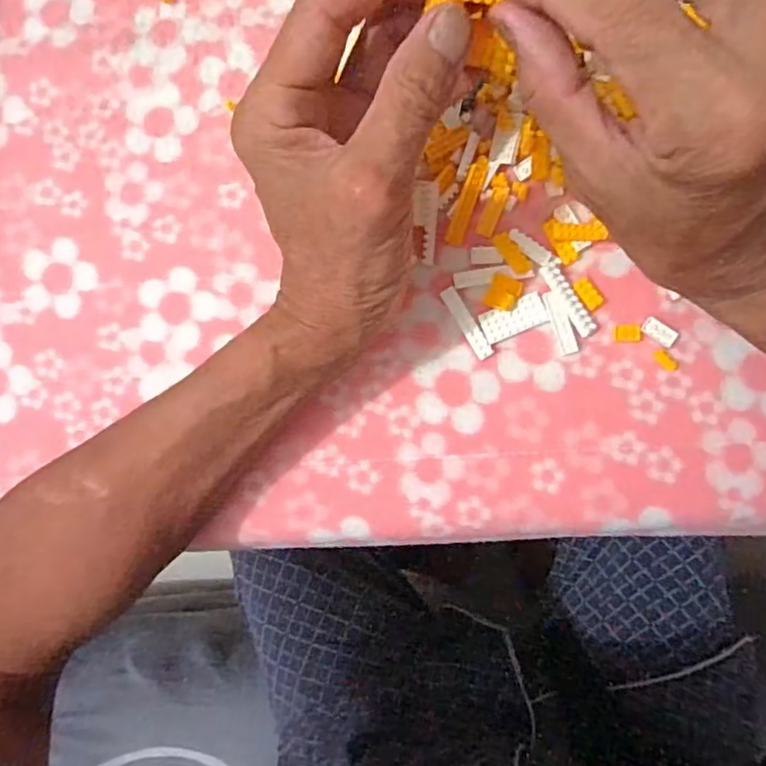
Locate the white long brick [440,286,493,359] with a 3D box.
[{"bbox_3d":[0.042,-0.030,0.298,0.009,0.004,0.040,-33,82,3],"label":"white long brick"}]

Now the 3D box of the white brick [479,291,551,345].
[{"bbox_3d":[0.065,-0.032,0.293,0.033,0.004,0.015,-22,83,4],"label":"white brick"}]

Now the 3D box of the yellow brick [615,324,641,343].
[{"bbox_3d":[0.120,-0.024,0.289,0.012,0.004,0.009,0,85,7],"label":"yellow brick"}]

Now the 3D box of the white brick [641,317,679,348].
[{"bbox_3d":[0.135,-0.025,0.288,0.016,0.004,0.010,35,90,8],"label":"white brick"}]

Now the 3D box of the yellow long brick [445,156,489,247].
[{"bbox_3d":[0.043,-0.092,0.298,0.009,0.007,0.044,20,88,8],"label":"yellow long brick"}]

